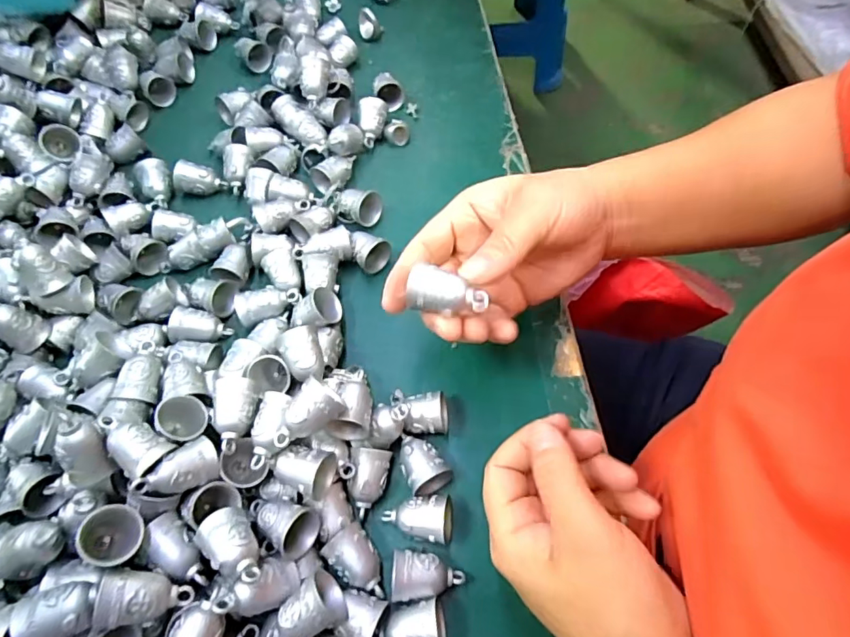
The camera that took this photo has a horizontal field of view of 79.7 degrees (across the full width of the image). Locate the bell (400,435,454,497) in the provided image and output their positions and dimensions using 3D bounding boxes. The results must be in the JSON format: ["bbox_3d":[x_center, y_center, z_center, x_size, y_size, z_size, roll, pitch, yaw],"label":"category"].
[{"bbox_3d":[-0.003,0.080,0.284,0.023,0.021,0.033,-33,66,-14],"label":"bell"}]

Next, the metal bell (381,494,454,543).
[{"bbox_3d":[-0.003,0.107,0.273,0.038,0.017,0.023,1,63,3],"label":"metal bell"}]

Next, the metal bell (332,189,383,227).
[{"bbox_3d":[-0.050,-0.082,0.366,0.038,0.020,0.021,19,65,12],"label":"metal bell"}]

